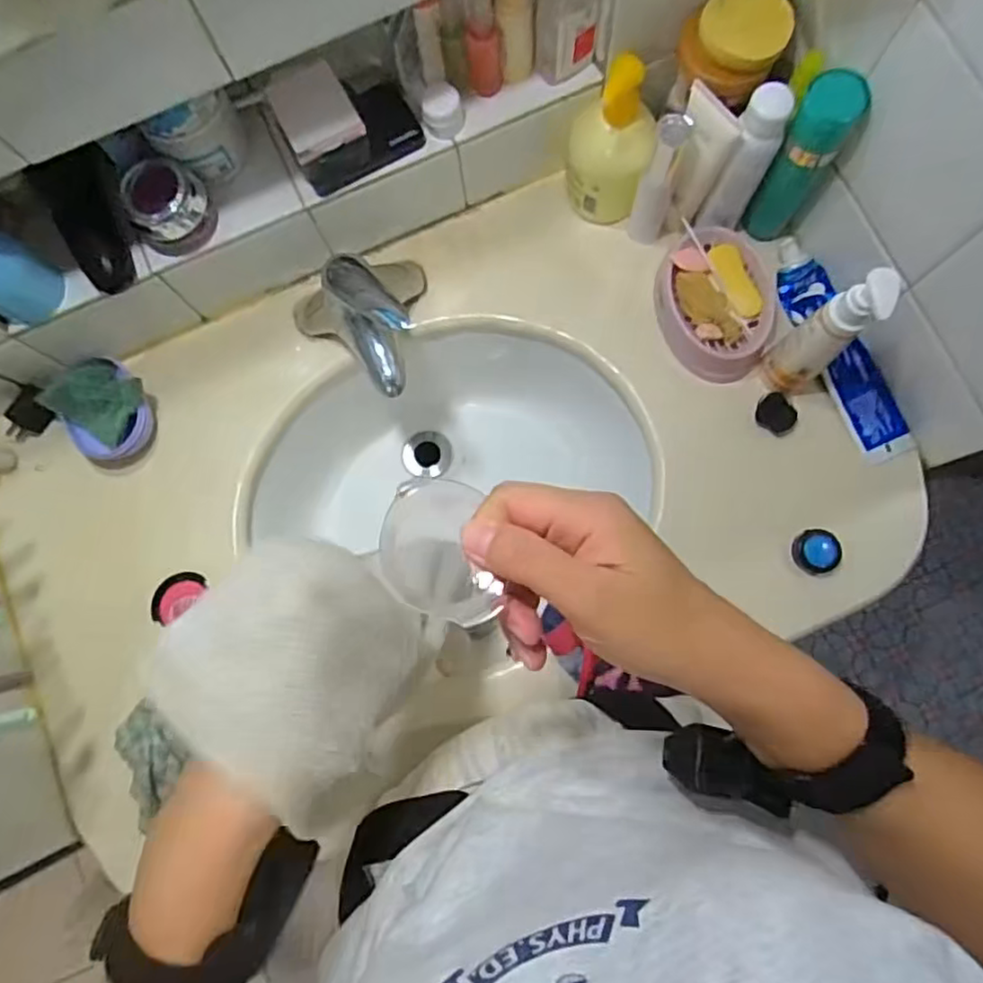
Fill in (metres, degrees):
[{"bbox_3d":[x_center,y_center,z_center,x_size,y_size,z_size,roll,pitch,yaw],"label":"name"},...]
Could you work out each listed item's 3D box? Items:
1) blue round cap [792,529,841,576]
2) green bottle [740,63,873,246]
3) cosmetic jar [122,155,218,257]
[{"bbox_3d":[0.310,0.056,0.620,0.040,0.018,0.041,0,81,3],"label":"blue round cap"},{"bbox_3d":[0.274,-0.290,0.596,0.048,0.190,0.038,33,84,7],"label":"green bottle"},{"bbox_3d":[-0.283,-0.249,0.575,0.059,0.060,0.062,0,81,3],"label":"cosmetic jar"}]

